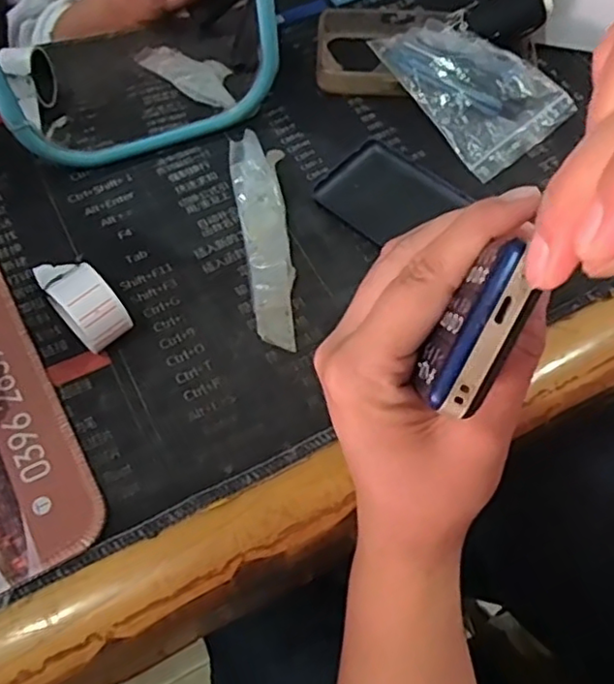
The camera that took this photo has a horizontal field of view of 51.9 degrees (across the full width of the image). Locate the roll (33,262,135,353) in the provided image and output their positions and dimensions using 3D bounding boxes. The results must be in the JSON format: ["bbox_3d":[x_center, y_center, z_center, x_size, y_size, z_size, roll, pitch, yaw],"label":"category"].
[{"bbox_3d":[-0.109,-0.024,0.301,0.025,0.038,0.063,-37,70,-17],"label":"roll"}]

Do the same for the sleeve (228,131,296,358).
[{"bbox_3d":[-0.022,-0.059,0.334,0.025,0.011,0.133,-8,64,-5],"label":"sleeve"}]

